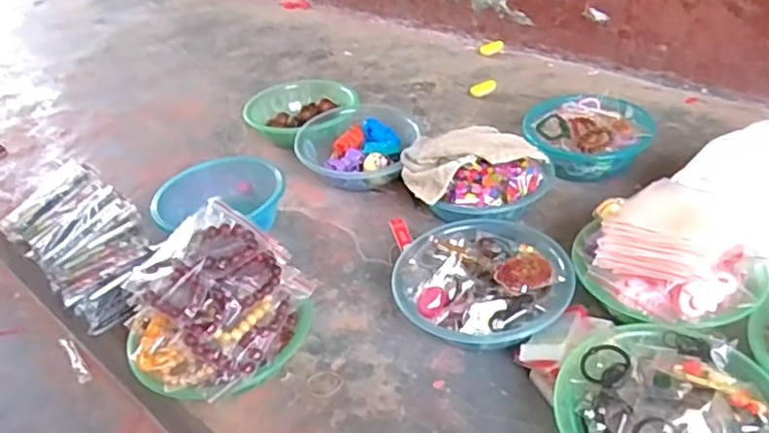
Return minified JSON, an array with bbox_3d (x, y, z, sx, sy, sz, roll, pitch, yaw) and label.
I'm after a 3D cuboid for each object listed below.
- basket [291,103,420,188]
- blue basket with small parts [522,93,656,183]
[{"bbox_3d":[-0.047,-0.128,1.238,0.225,0.085,0.206,-1,36,6],"label":"basket"},{"bbox_3d":[0.371,-0.152,1.207,0.225,0.088,0.202,-1,36,6],"label":"blue basket with small parts"}]

